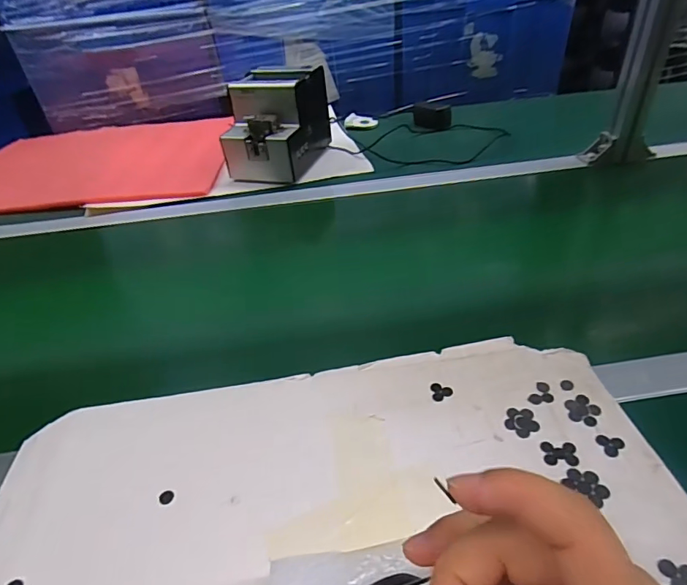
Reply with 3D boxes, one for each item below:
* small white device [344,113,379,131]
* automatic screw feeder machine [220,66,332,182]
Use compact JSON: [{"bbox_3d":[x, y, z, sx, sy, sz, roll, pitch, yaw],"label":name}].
[{"bbox_3d":[0.039,-0.372,1.000,0.071,0.028,0.026,-4,38,3],"label":"small white device"},{"bbox_3d":[-0.114,-0.296,0.806,0.123,0.146,0.188,10,41,20],"label":"automatic screw feeder machine"}]

